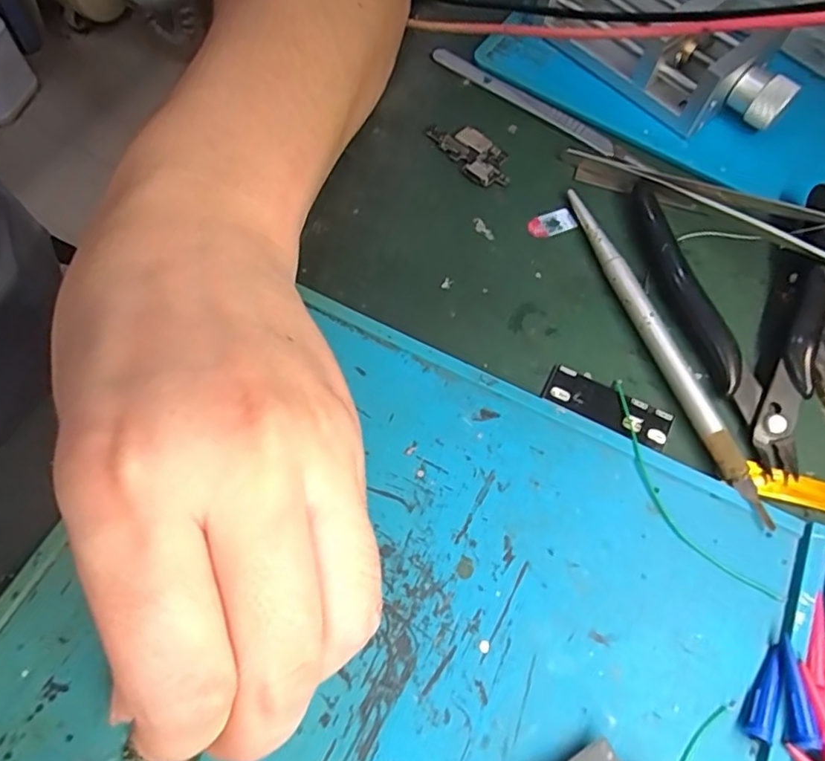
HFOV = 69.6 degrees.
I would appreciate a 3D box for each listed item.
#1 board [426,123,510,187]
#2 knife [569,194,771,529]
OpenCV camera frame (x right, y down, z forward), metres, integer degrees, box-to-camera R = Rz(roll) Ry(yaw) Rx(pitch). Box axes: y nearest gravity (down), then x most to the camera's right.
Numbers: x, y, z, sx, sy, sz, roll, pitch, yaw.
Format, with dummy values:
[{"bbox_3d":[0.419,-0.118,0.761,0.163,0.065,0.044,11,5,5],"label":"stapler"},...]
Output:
[{"bbox_3d":[0.026,-0.099,0.256,0.020,0.004,0.041,-32,69,-17],"label":"board"},{"bbox_3d":[0.088,-0.016,0.216,0.007,0.009,0.139,-16,65,-10],"label":"knife"}]

